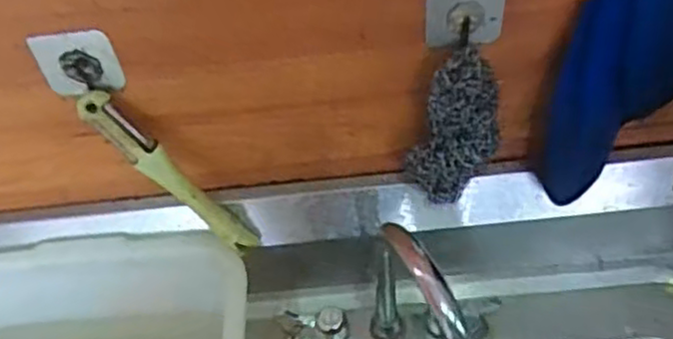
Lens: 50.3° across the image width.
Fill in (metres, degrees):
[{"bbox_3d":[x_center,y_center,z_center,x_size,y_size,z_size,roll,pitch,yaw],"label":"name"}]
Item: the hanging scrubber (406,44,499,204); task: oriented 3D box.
[{"bbox_3d":[0.099,-0.031,0.580,0.067,0.131,0.052,14,52,18],"label":"hanging scrubber"}]

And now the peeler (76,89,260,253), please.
[{"bbox_3d":[-0.134,0.008,0.592,0.018,0.193,0.024,-17,38,40],"label":"peeler"}]

